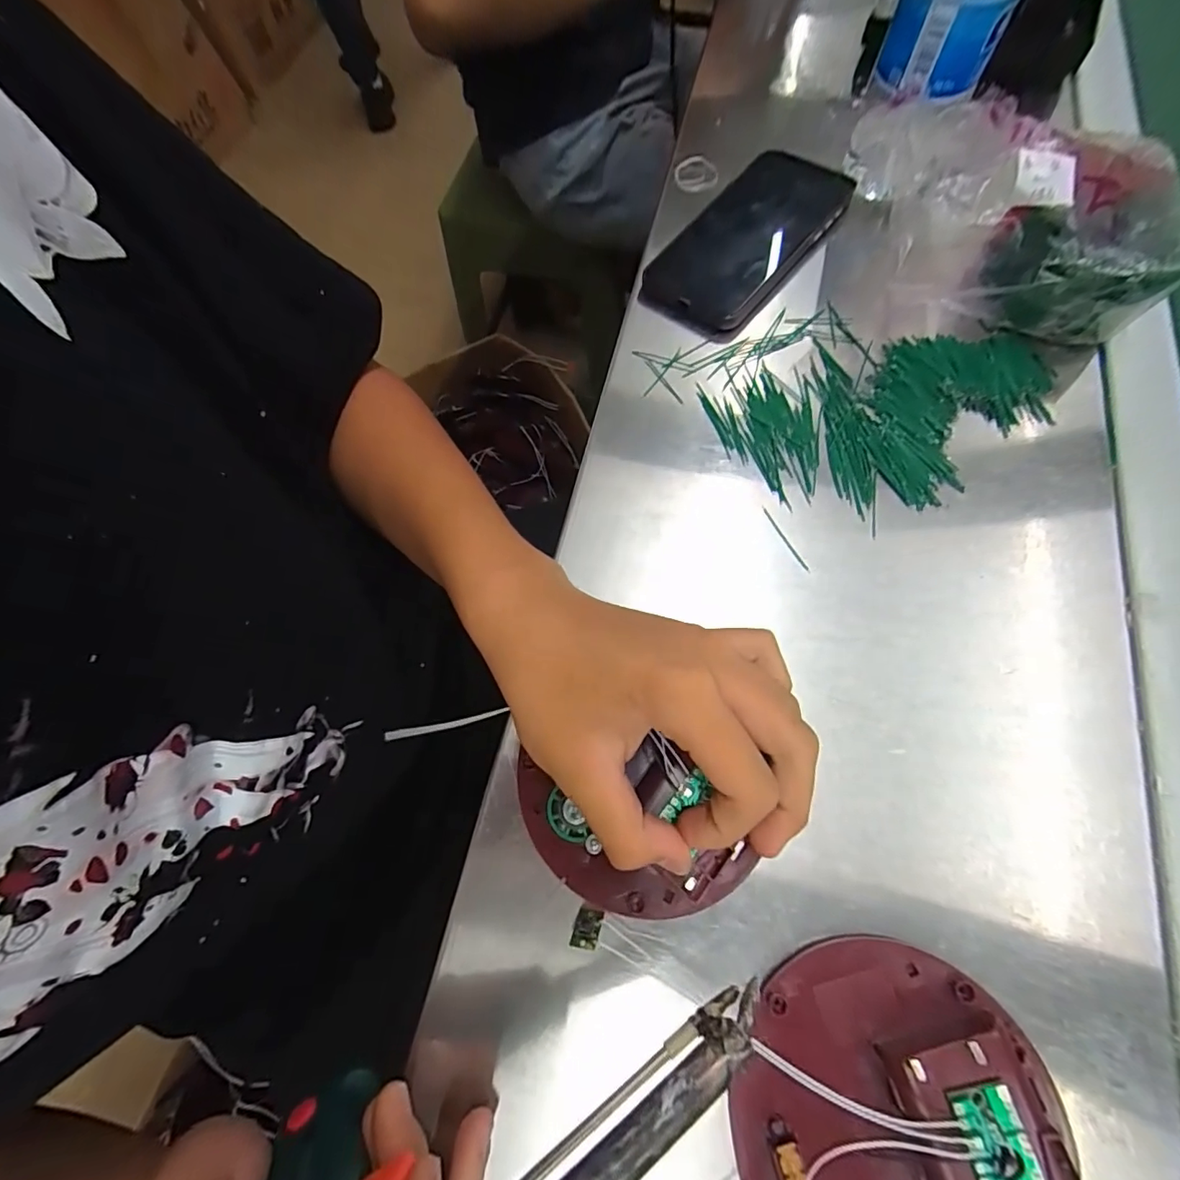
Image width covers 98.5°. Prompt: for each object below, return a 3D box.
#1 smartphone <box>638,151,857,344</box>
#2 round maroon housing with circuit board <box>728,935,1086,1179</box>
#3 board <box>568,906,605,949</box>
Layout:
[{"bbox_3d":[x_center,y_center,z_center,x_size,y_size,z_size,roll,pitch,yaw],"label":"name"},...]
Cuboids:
[{"bbox_3d":[0.112,-0.246,0.356,0.080,0.016,0.158,38,81,14],"label":"smartphone"},{"bbox_3d":[0.115,0.202,0.185,0.110,0.021,0.118,4,70,6],"label":"round maroon housing with circuit board"},{"bbox_3d":[-0.001,0.148,0.222,0.011,0.004,0.015,7,39,14],"label":"board"}]

